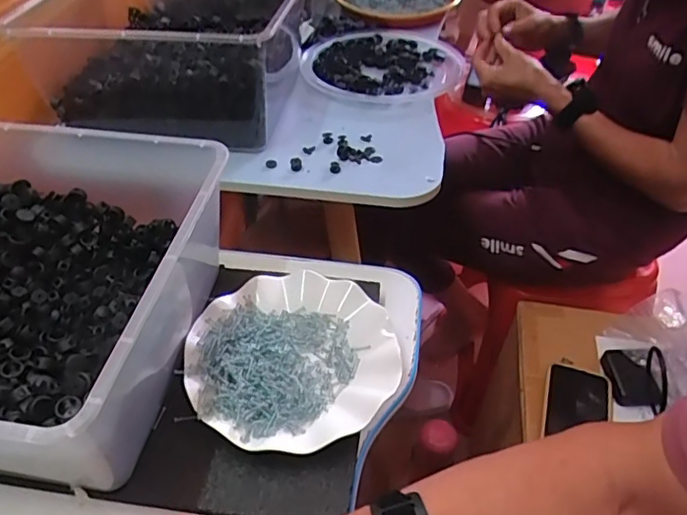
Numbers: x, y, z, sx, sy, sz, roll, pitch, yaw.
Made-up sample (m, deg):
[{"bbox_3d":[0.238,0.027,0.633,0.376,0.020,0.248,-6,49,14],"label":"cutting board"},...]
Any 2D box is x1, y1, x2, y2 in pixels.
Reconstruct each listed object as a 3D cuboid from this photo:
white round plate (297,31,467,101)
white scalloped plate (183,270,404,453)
[{"bbox_3d":[0.056,-0.304,0.854,0.241,0.019,0.251,0,45,0],"label":"white round plate"},{"bbox_3d":[-0.044,0.087,0.497,0.180,0.027,0.182,0,45,0],"label":"white scalloped plate"}]

